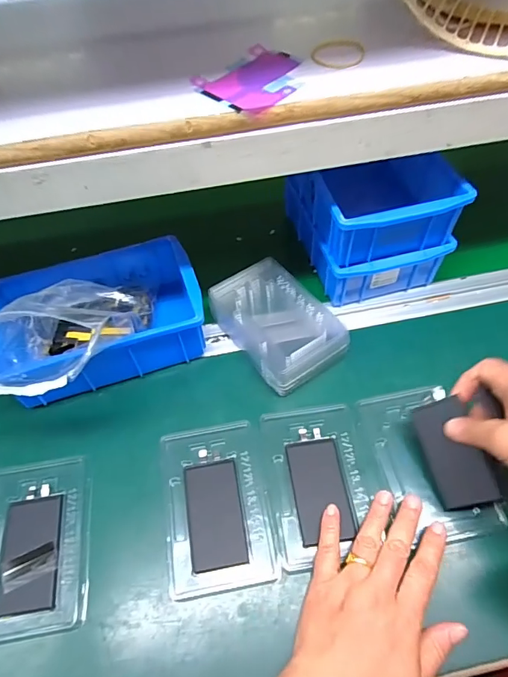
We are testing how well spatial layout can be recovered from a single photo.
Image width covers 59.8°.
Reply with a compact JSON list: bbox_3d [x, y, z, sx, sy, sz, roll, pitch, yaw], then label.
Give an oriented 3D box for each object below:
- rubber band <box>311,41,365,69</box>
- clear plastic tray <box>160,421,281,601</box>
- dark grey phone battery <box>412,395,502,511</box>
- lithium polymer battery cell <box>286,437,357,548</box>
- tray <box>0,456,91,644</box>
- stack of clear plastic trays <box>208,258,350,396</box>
[{"bbox_3d":[0.067,-0.219,0.343,0.043,0.006,0.036,-13,55,-6],"label":"rubber band"},{"bbox_3d":[-0.032,0.136,0.369,0.084,0.005,0.131,-9,55,-4],"label":"clear plastic tray"},{"bbox_3d":[0.163,0.093,0.360,0.044,0.004,0.084,-21,74,25],"label":"dark grey phone battery"},{"bbox_3d":[0.056,0.125,0.373,0.045,0.008,0.082,-7,60,-4],"label":"lithium polymer battery cell"},{"bbox_3d":[-0.179,0.167,0.360,0.088,0.012,0.130,-9,55,-3],"label":"tray"},{"bbox_3d":[0.023,-0.020,0.454,0.088,0.030,0.136,-30,59,-17],"label":"stack of clear plastic trays"}]

